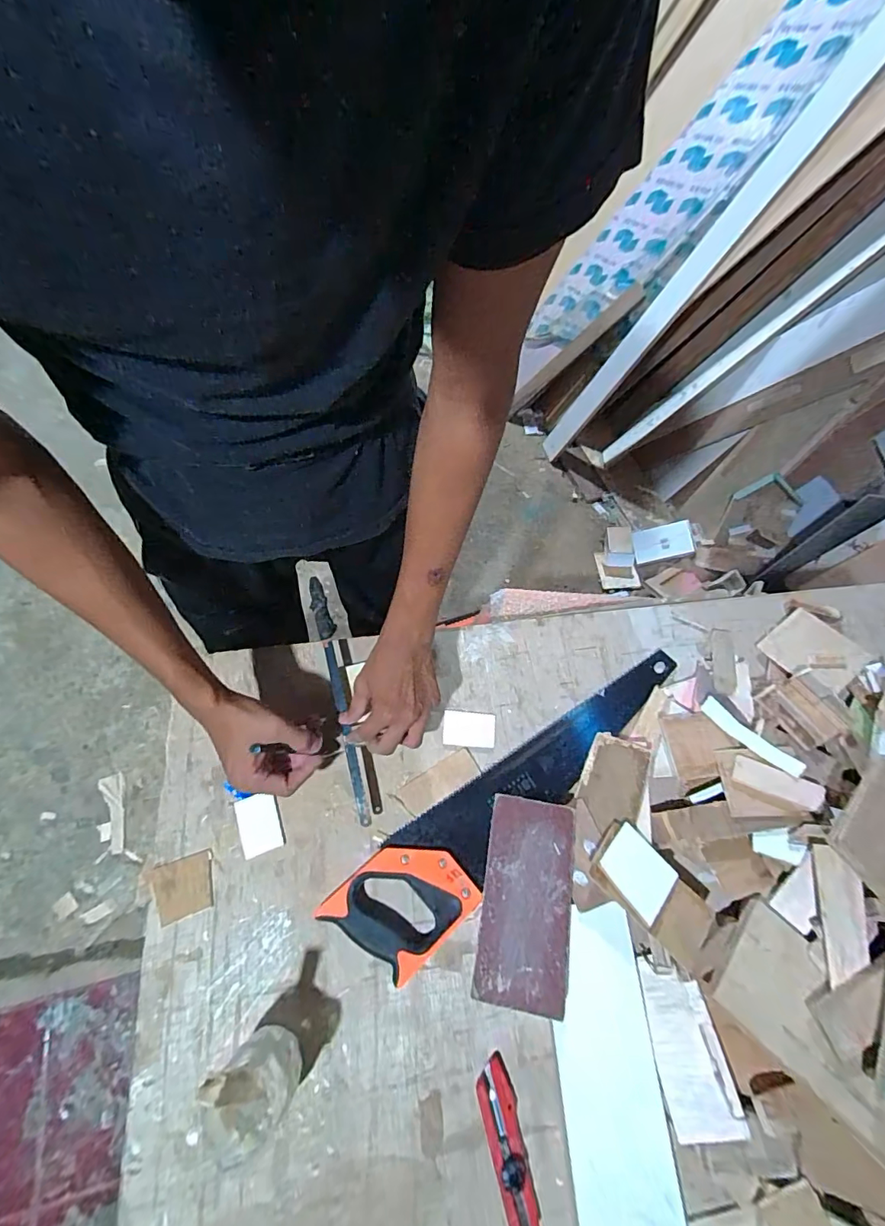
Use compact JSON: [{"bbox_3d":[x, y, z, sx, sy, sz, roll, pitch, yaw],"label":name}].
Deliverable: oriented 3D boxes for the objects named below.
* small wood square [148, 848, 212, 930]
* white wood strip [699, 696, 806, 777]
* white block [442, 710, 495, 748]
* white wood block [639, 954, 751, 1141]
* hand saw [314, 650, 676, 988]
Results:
[{"bbox_3d":[-0.286,0.302,0.529,0.061,0.008,0.058,-15,68,-12],"label":"small wood square"},{"bbox_3d":[0.373,0.147,0.583,0.026,0.016,0.121,-32,53,-20],"label":"white wood strip"},{"bbox_3d":[0.034,0.150,0.619,0.066,0.008,0.043,6,66,-3],"label":"white block"},{"bbox_3d":[0.243,0.434,0.480,0.063,0.018,0.134,-16,64,11],"label":"white wood block"},{"bbox_3d":[0.103,0.208,0.588,0.512,0.025,0.112,-35,74,-19],"label":"hand saw"}]

